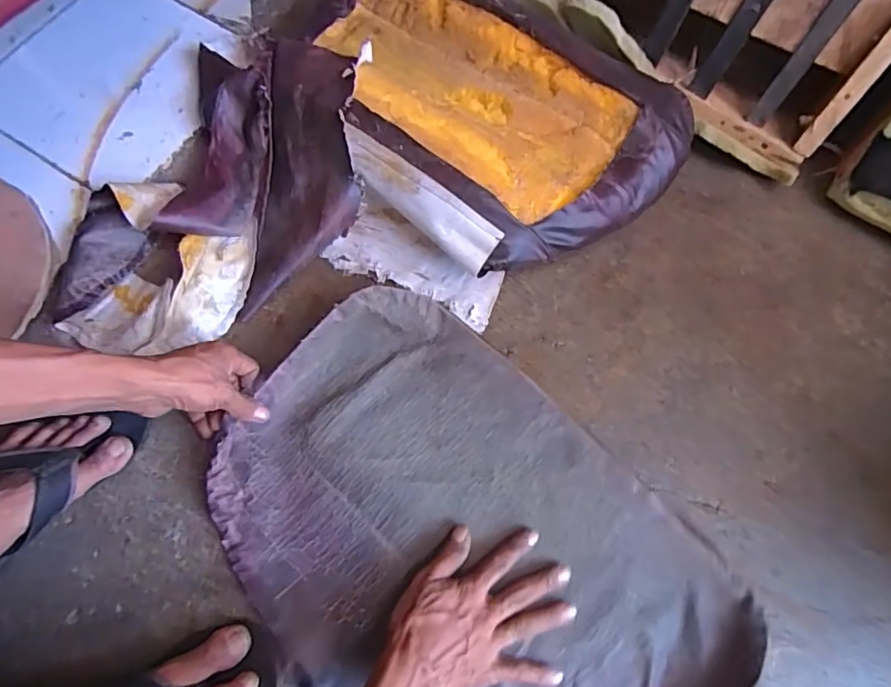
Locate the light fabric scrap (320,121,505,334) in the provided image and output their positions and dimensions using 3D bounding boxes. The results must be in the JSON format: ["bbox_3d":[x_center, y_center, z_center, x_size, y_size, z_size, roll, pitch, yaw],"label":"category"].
[{"bbox_3d":[-0.044,-0.129,0.612,0.245,0.099,0.118,24,71,6],"label":"light fabric scrap"}]

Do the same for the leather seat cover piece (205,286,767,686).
[{"bbox_3d":[0.012,0.197,0.518,0.504,0.035,0.346,43,74,12],"label":"leather seat cover piece"}]

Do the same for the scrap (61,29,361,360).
[{"bbox_3d":[-0.263,-0.167,0.621,0.267,0.121,0.407,29,72,7],"label":"scrap"}]

